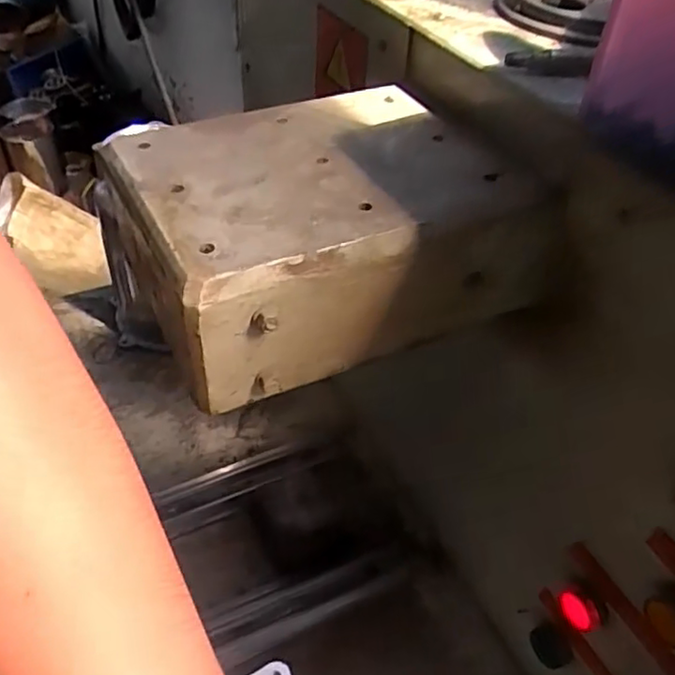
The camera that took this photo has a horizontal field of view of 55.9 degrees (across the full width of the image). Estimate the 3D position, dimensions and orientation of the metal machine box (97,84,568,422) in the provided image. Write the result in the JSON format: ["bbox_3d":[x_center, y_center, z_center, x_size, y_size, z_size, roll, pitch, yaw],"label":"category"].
[{"bbox_3d":[-0.008,-0.065,0.362,0.206,0.073,0.157,-17,47,-20],"label":"metal machine box"}]

